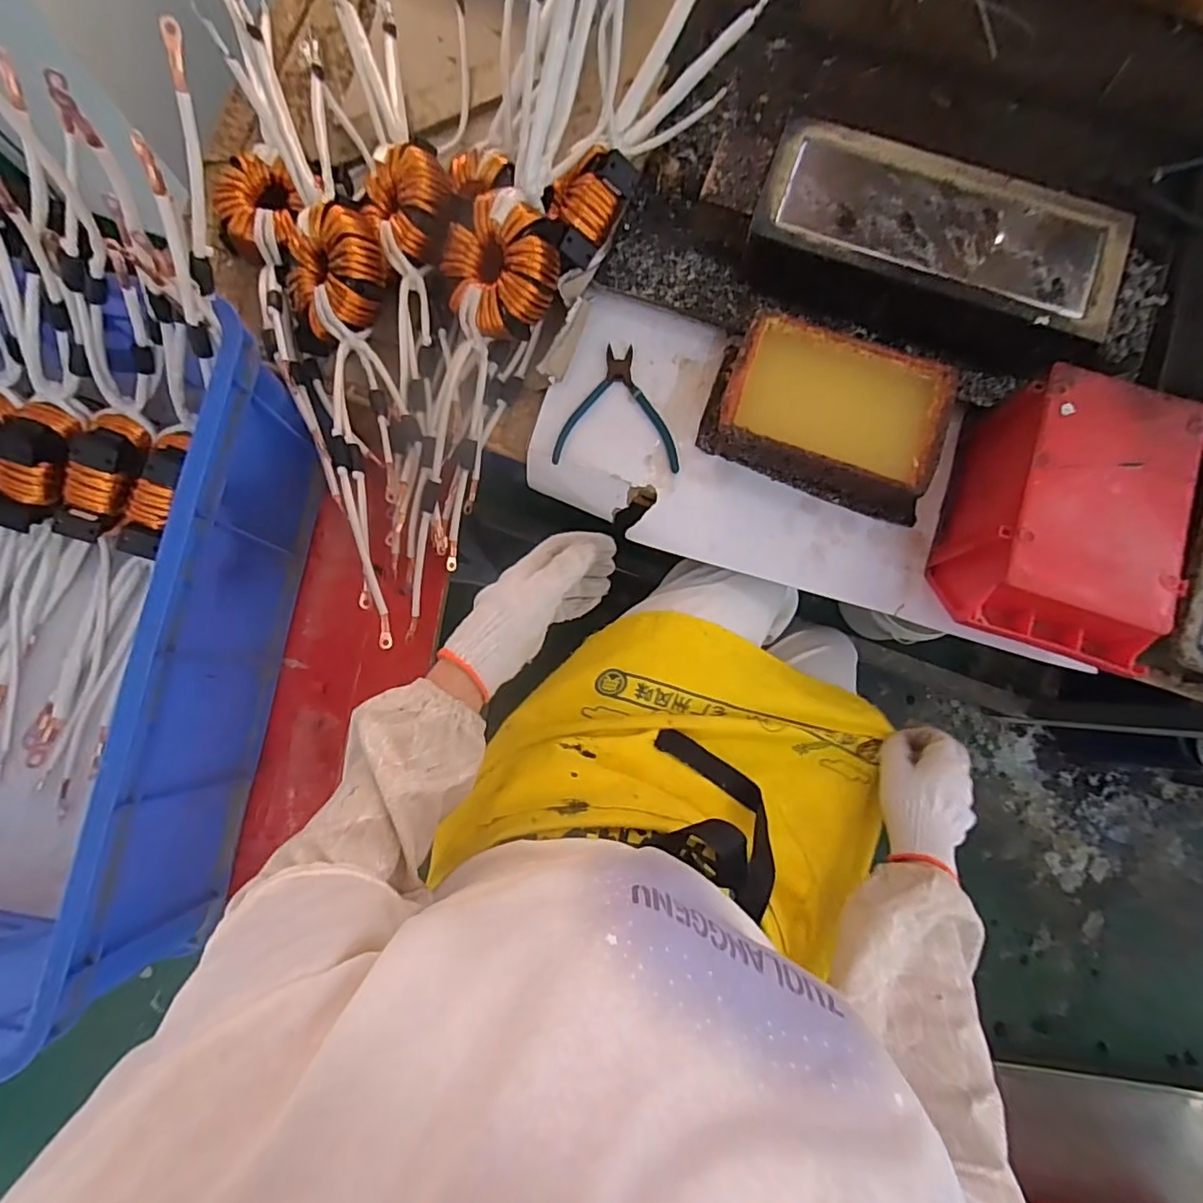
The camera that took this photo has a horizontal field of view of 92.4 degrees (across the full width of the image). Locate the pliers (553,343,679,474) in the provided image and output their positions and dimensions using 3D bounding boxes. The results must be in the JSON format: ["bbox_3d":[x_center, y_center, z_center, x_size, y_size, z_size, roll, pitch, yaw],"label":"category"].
[{"bbox_3d":[0.017,-0.203,0.602,0.124,0.011,0.133,2,81,0],"label":"pliers"}]

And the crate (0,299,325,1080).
[{"bbox_3d":[-0.554,0.038,0.534,0.417,0.190,0.592,9,81,1],"label":"crate"}]

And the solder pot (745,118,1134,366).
[{"bbox_3d":[0.322,-0.348,0.589,0.340,0.091,0.160,17,81,2],"label":"solder pot"}]

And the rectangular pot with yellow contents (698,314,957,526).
[{"bbox_3d":[0.222,-0.183,0.570,0.221,0.066,0.134,20,81,3],"label":"rectangular pot with yellow contents"}]

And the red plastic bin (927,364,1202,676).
[{"bbox_3d":[0.412,-0.068,0.523,0.147,0.114,0.238,19,81,2],"label":"red plastic bin"}]

